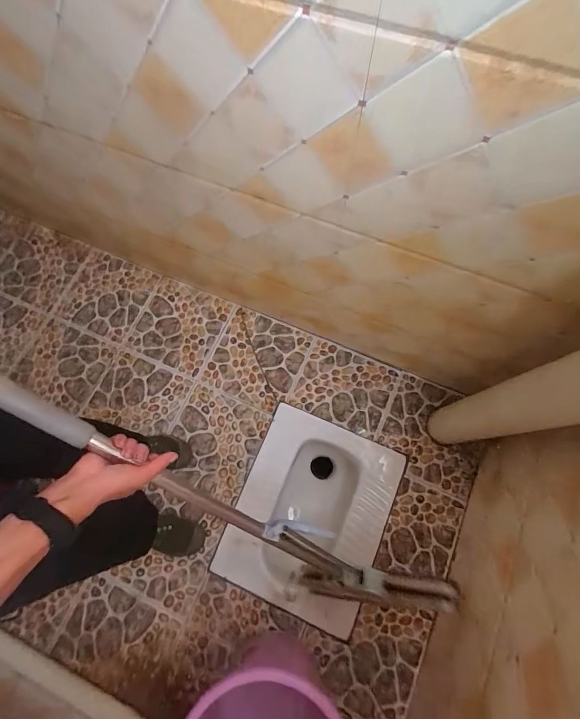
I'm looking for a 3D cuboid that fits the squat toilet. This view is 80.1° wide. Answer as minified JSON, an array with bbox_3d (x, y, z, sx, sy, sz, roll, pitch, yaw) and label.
[{"bbox_3d":[0.064,0.491,1.131,0.426,0.229,0.527,22,73,8],"label":"squat toilet"}]

